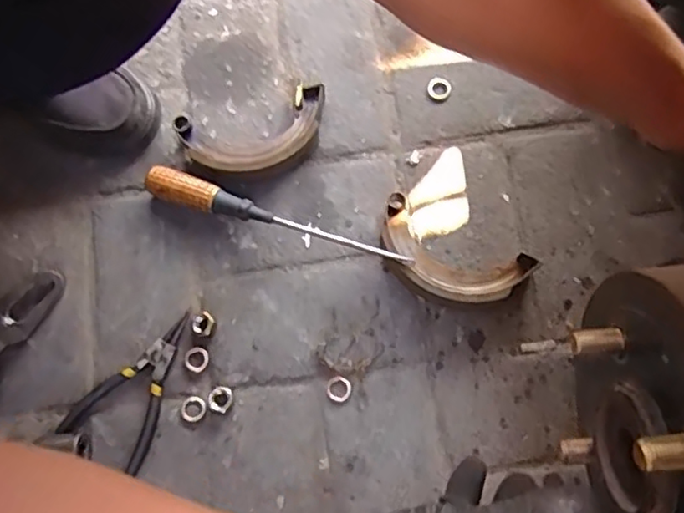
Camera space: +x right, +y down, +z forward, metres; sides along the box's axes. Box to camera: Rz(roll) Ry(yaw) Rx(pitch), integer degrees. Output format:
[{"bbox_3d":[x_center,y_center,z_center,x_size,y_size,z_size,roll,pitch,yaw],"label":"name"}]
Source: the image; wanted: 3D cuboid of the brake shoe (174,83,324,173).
[{"bbox_3d":[-0.079,-0.114,0.588,0.138,0.029,0.073,-20,77,-3],"label":"brake shoe"}]

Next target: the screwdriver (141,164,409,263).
[{"bbox_3d":[-0.061,-0.032,0.569,0.247,0.037,0.027,19,78,6],"label":"screwdriver"}]

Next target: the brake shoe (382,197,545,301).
[{"bbox_3d":[0.091,0.003,0.550,0.136,0.035,0.069,29,79,8],"label":"brake shoe"}]

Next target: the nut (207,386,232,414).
[{"bbox_3d":[-0.106,0.124,0.545,0.020,0.009,0.021,0,77,2],"label":"nut"}]

